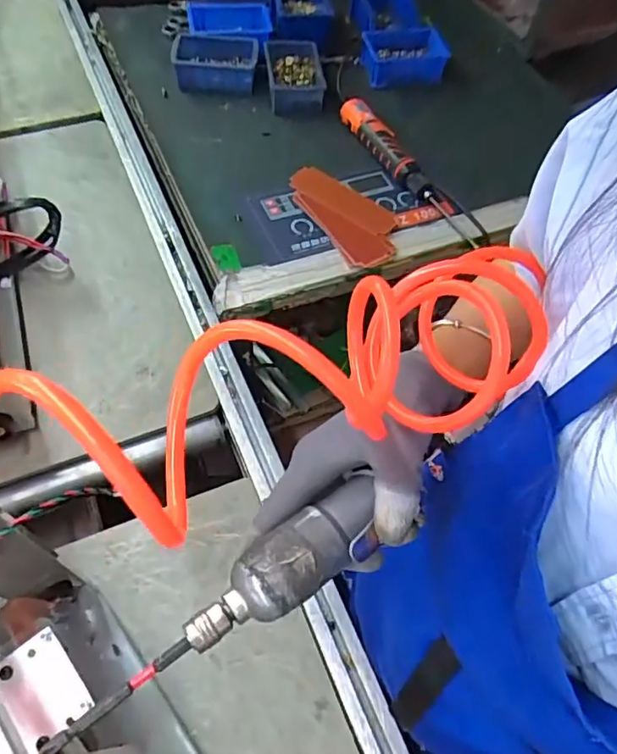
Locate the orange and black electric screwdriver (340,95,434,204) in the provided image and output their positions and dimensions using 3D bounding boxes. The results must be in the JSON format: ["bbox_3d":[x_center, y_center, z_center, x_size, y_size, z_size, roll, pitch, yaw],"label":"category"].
[{"bbox_3d":[0.127,-0.374,0.932,0.050,0.040,0.238,-24,64,-19],"label":"orange and black electric screwdriver"}]

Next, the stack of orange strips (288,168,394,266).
[{"bbox_3d":[0.059,-0.249,0.864,0.108,0.014,0.206,-27,65,-20],"label":"stack of orange strips"}]

